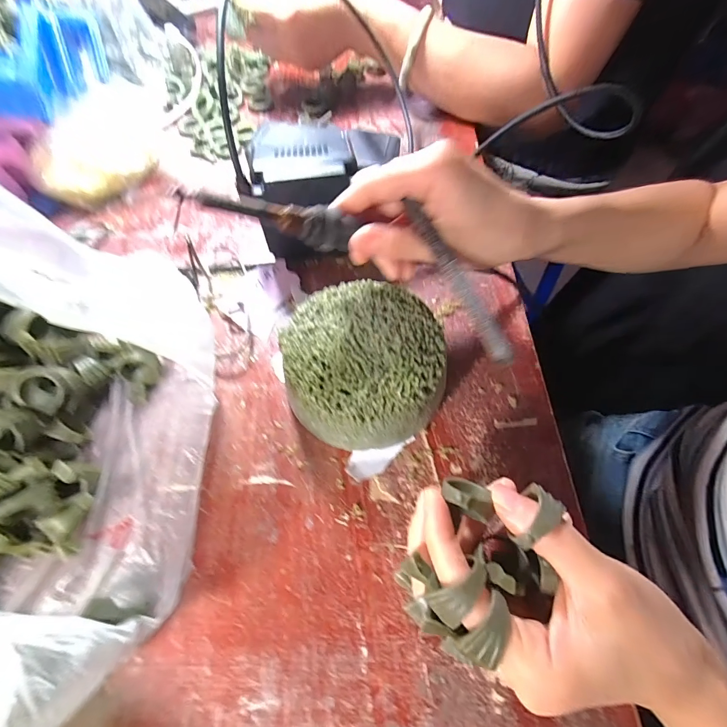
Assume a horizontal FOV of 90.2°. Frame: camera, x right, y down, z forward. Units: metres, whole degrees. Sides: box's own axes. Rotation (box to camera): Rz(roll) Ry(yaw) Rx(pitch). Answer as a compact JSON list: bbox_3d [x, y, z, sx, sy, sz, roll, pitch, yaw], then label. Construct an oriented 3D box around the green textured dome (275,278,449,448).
[{"bbox_3d":[-0.001,-0.001,0.239,0.096,0.047,0.104,0,63,0],"label":"green textured dome"}]

